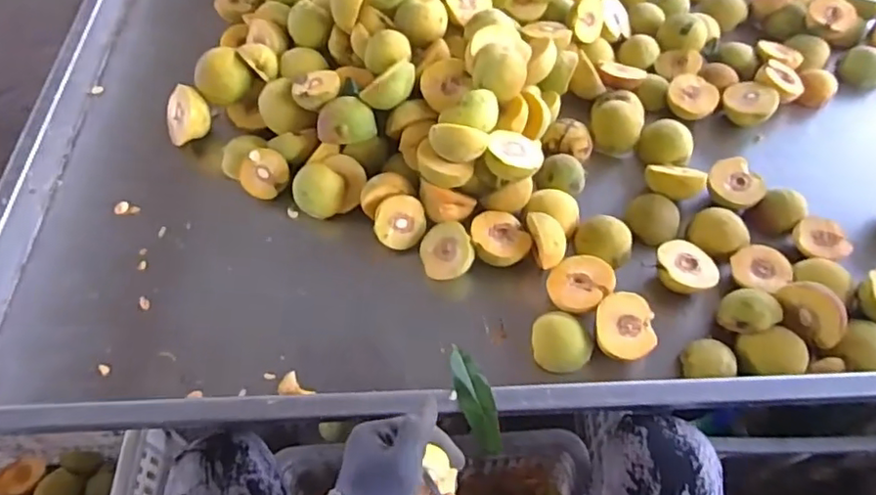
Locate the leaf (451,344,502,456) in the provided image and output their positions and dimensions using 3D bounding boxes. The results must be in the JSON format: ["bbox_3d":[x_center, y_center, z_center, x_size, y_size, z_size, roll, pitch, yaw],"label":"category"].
[{"bbox_3d":[0.033,0.131,0.533,0.028,0.012,0.100,-13,58,-9],"label":"leaf"}]

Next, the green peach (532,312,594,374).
[{"bbox_3d":[0.119,0.098,0.601,0.060,0.042,0.052,32,62,18],"label":"green peach"}]

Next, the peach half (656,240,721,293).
[{"bbox_3d":[0.259,0.025,0.643,0.061,0.038,0.063,-39,65,-23],"label":"peach half"}]

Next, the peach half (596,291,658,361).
[{"bbox_3d":[0.182,0.083,0.602,0.058,0.044,0.067,0,57,-1],"label":"peach half"}]

